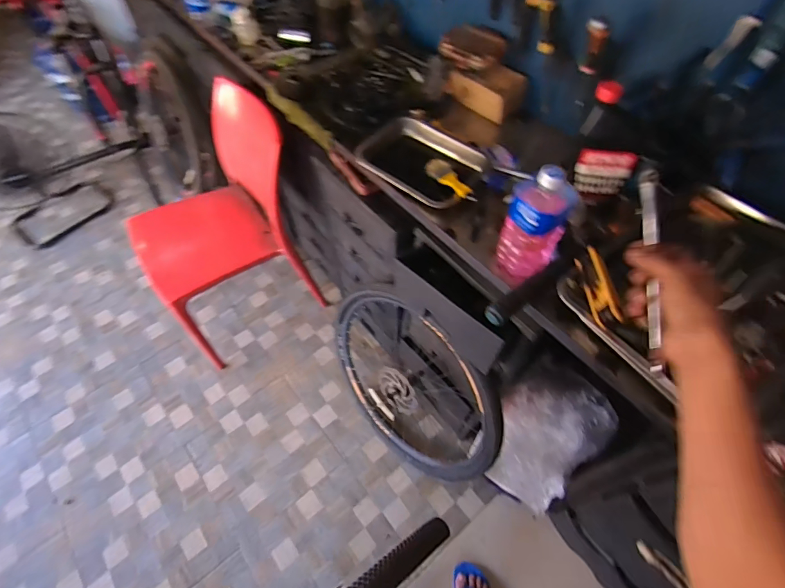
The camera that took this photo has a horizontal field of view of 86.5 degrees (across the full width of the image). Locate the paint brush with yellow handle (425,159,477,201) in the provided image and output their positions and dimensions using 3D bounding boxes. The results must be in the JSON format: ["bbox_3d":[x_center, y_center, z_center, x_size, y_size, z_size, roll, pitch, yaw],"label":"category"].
[{"bbox_3d":[0.119,-0.233,0.853,0.048,0.015,0.175,-20,46,-13],"label":"paint brush with yellow handle"}]

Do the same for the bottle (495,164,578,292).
[{"bbox_3d":[0.236,-0.112,0.693,0.087,0.215,0.086,-40,65,-21],"label":"bottle"}]

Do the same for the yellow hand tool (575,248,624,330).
[{"bbox_3d":[0.307,-0.010,0.623,0.031,0.030,0.126,-3,57,-2],"label":"yellow hand tool"}]

